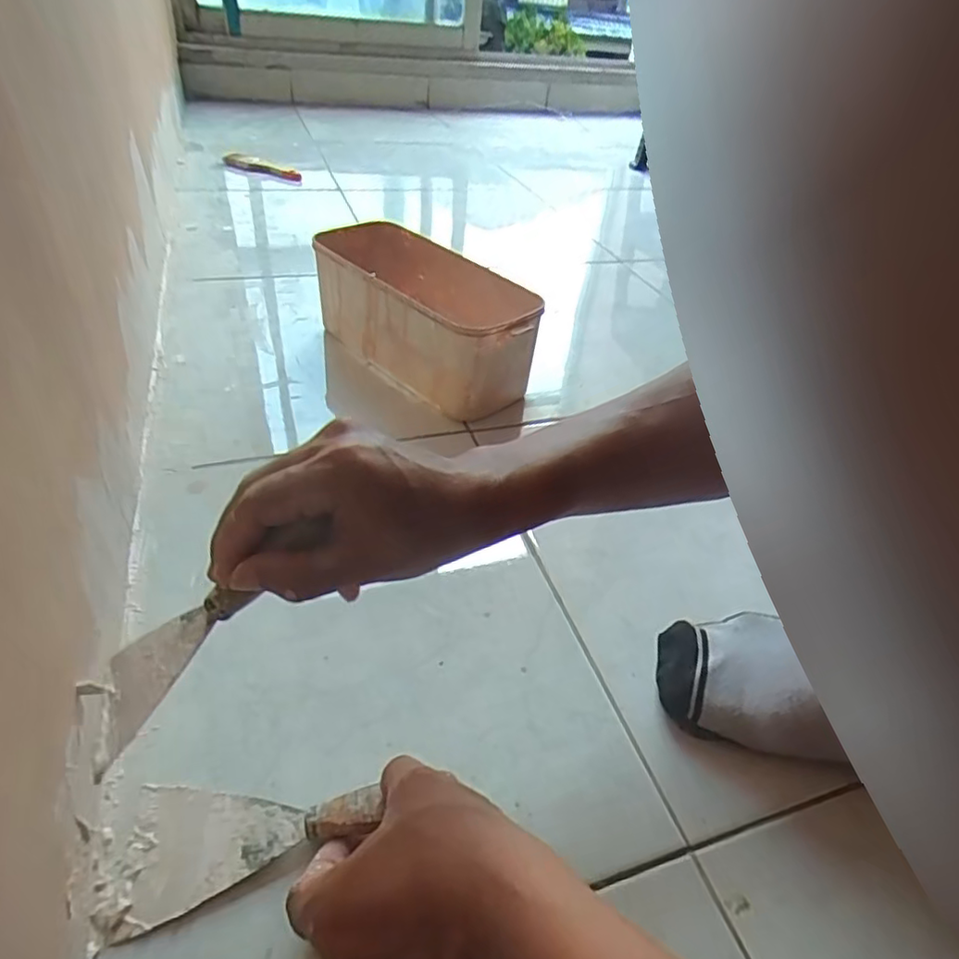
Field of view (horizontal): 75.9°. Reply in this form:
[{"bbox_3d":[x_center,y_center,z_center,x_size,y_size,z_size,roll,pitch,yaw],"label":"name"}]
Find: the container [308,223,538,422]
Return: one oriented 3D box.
[{"bbox_3d":[-0.059,-0.182,0.698,0.131,0.118,0.275,-29,52,-35],"label":"container"}]

